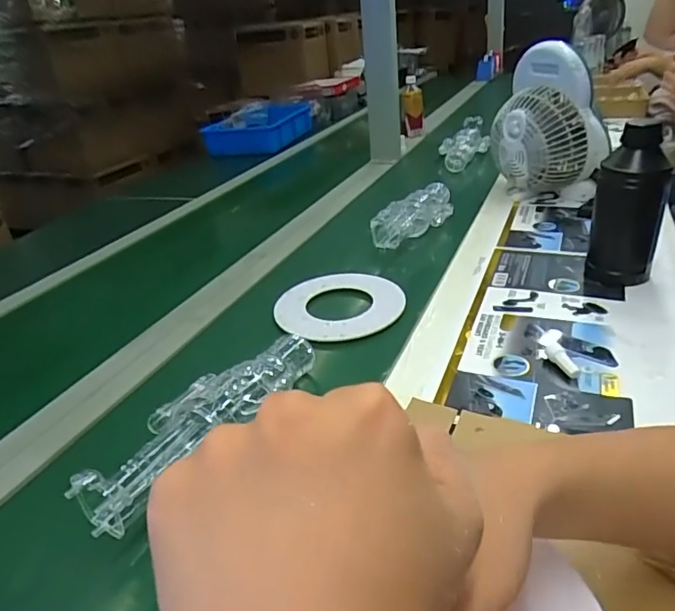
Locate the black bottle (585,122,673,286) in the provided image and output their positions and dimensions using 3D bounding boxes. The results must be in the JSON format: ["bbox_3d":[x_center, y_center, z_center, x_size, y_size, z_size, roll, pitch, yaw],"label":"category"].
[{"bbox_3d":[0.406,-0.133,0.729,0.084,0.221,0.072,12,34,29],"label":"black bottle"}]

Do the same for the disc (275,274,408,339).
[{"bbox_3d":[0.003,-0.004,0.799,0.194,0.011,0.186,-5,29,3],"label":"disc"}]

